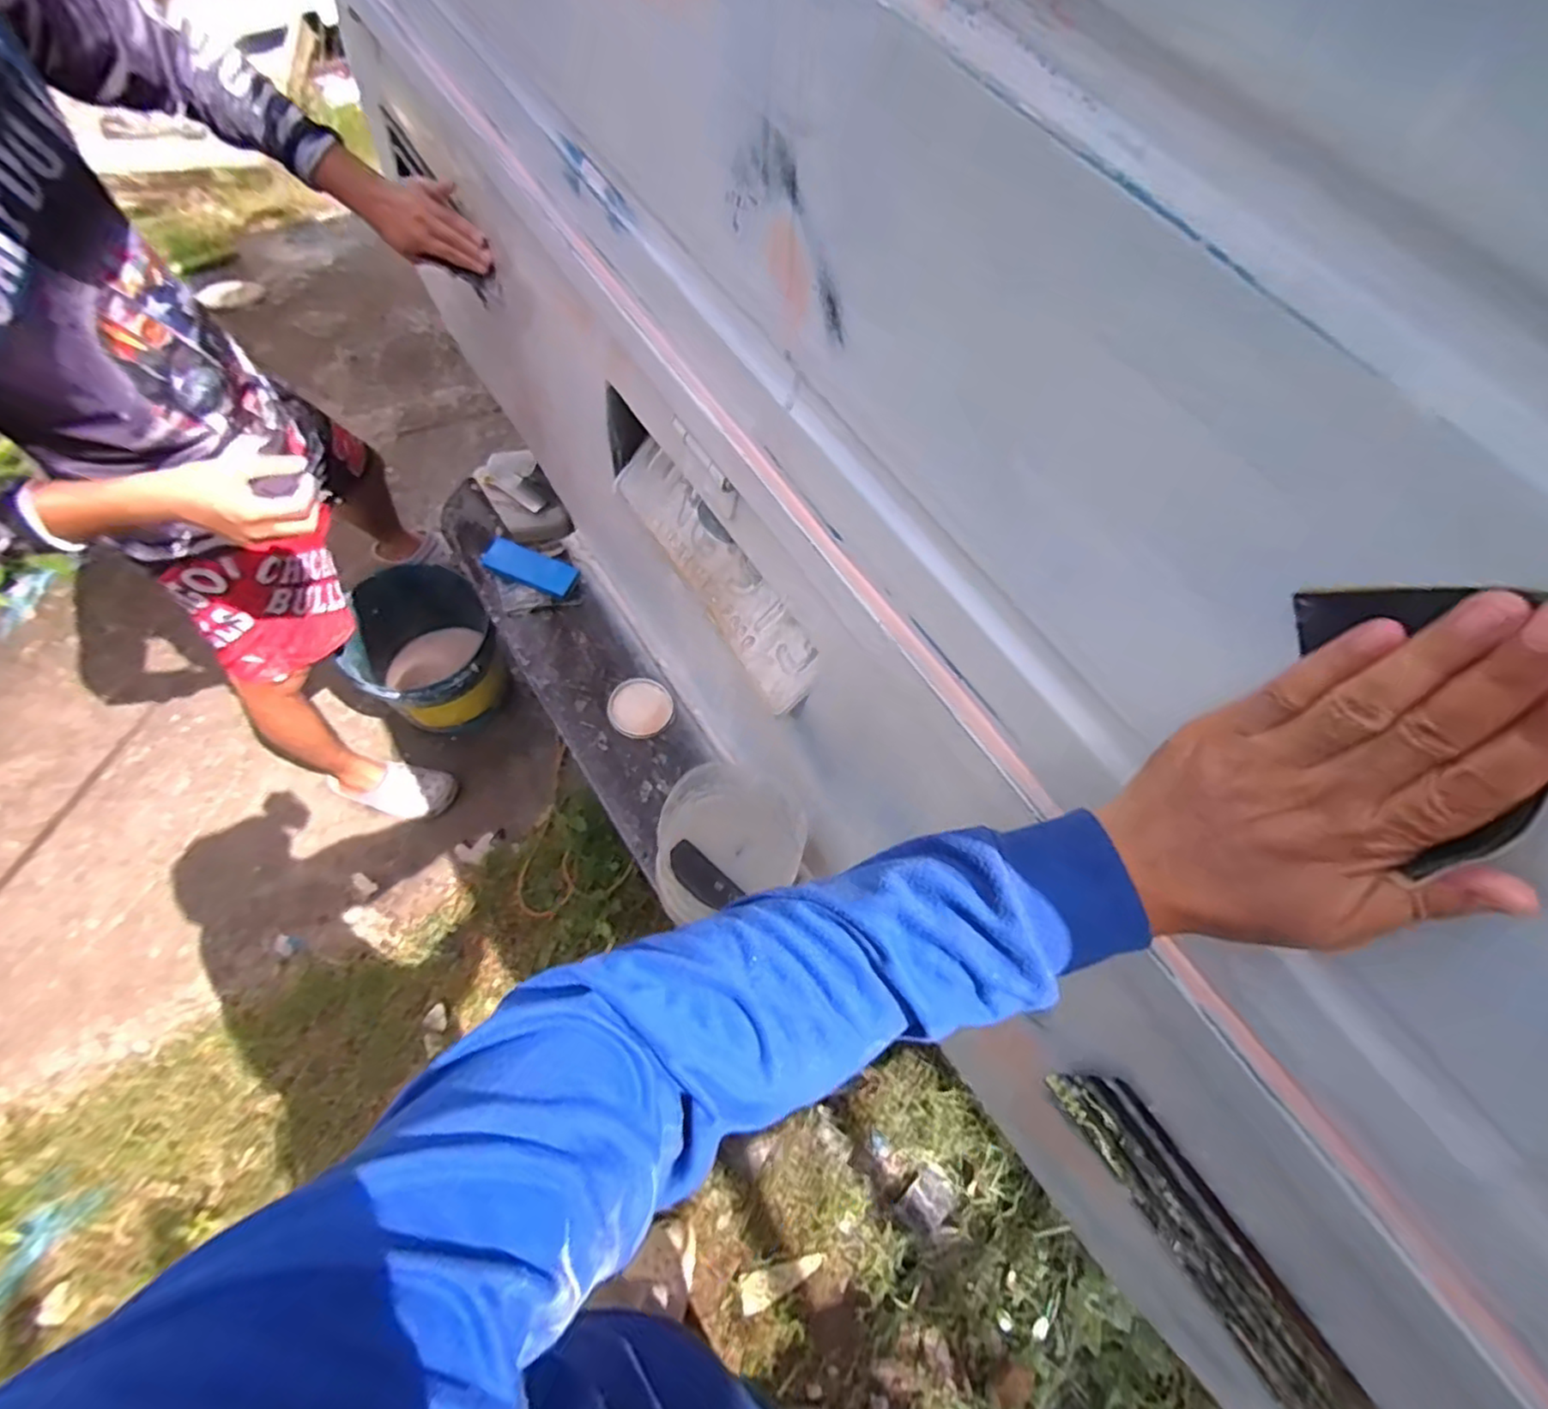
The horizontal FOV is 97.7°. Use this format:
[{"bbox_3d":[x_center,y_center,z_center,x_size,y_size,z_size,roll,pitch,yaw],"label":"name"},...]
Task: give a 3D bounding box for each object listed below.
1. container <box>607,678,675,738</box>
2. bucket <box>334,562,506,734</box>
[{"bbox_3d":[-0.198,0.005,1.000,0.088,0.019,0.090,2,59,-3],"label":"container"},{"bbox_3d":[-0.783,-0.086,1.548,0.281,0.344,0.297,-28,65,-20],"label":"bucket"}]

